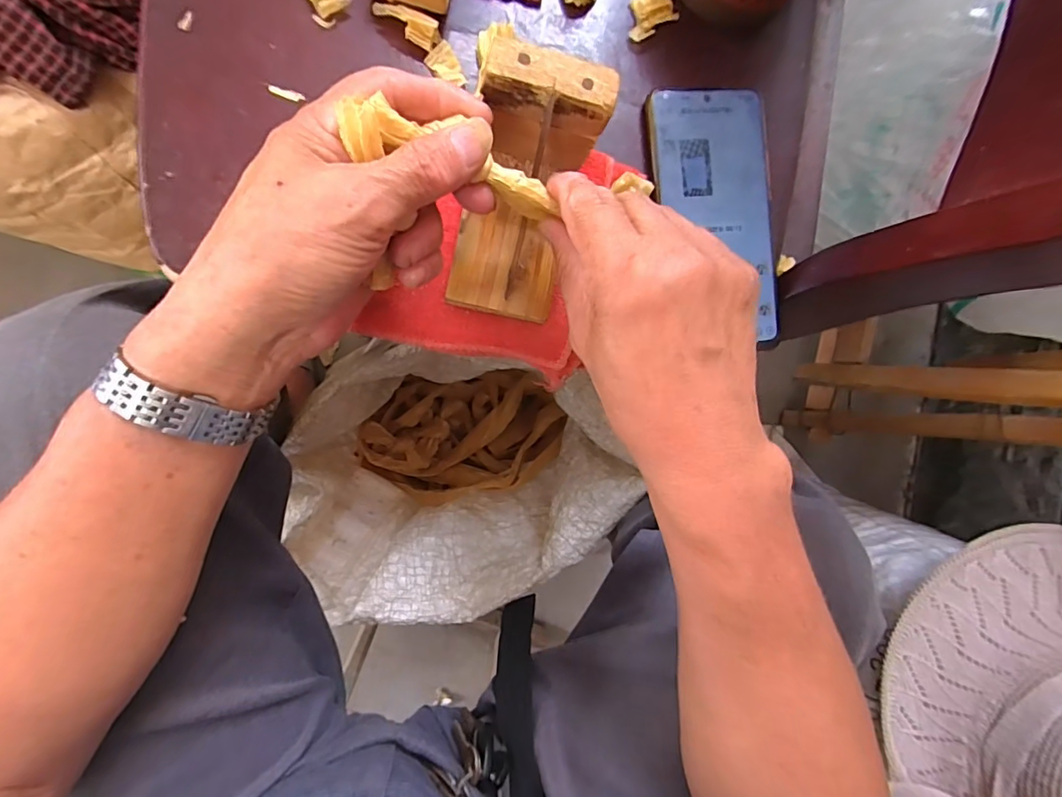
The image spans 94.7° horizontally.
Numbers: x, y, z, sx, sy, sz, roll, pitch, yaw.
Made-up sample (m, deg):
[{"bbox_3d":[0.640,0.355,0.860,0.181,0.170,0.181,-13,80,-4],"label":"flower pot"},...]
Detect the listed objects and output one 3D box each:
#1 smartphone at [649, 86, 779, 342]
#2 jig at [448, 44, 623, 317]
[{"bbox_3d":[0.117,-0.114,0.309,0.075,0.006,0.161,-8,92,-7],"label":"smartphone"},{"bbox_3d":[-0.007,-0.100,0.247,0.064,0.065,0.109,13,89,-8],"label":"jig"}]

